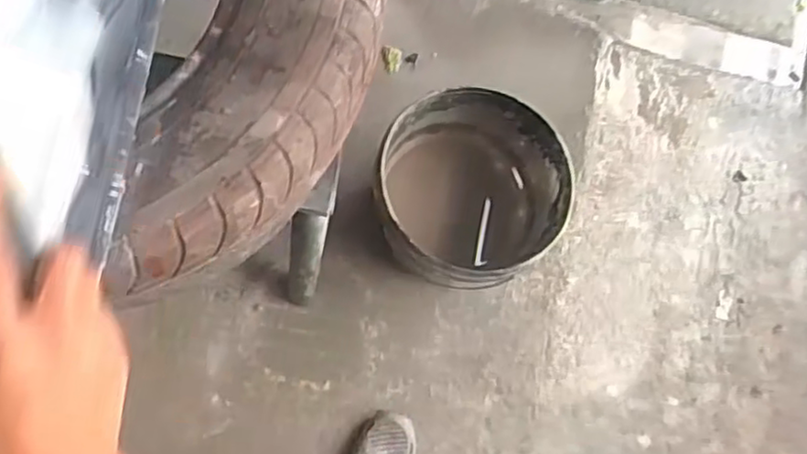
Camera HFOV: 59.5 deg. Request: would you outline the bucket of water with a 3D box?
[{"bbox_3d":[0.102,-0.061,1.240,0.285,0.311,0.298,1,81,-8],"label":"bucket of water"}]

